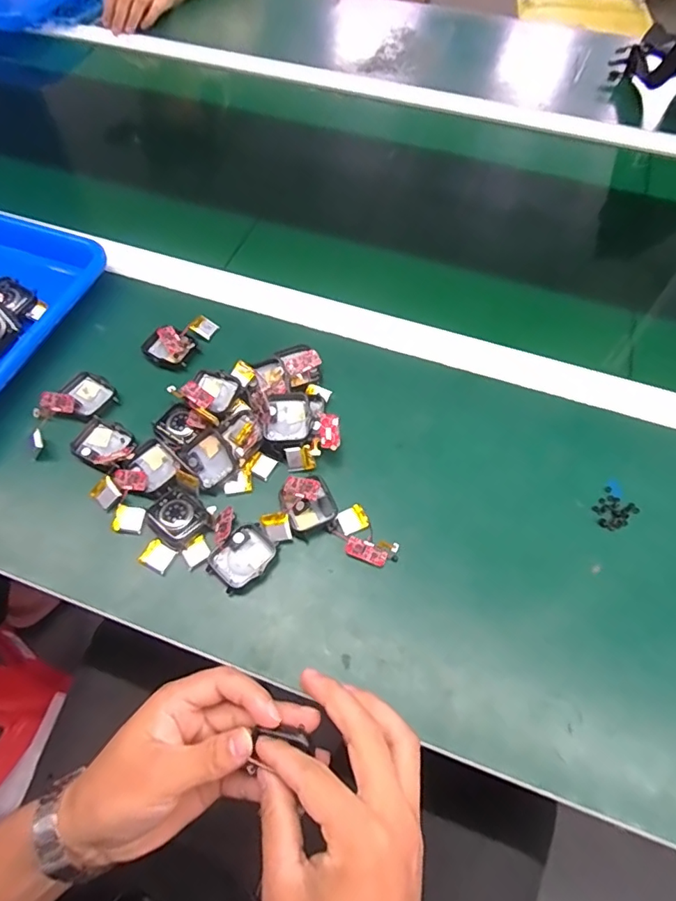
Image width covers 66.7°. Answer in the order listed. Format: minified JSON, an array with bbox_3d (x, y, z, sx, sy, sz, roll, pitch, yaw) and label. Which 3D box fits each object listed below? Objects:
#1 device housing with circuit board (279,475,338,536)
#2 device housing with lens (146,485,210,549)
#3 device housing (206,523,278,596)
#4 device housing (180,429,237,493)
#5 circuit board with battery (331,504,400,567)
[{"bbox_3d":[-0.022,0.038,0.387,0.038,0.022,0.039,-26,64,-14],"label":"device housing with circuit board"},{"bbox_3d":[-0.122,0.049,0.389,0.043,0.010,0.036,39,67,19],"label":"device housing with lens"},{"bbox_3d":[-0.069,0.077,0.372,0.035,0.009,0.046,37,67,18],"label":"device housing"},{"bbox_3d":[-0.101,0.008,0.408,0.036,0.012,0.043,-35,85,-1],"label":"device housing"},{"bbox_3d":[0.020,0.066,0.383,0.031,0.007,0.050,-37,67,-19],"label":"circuit board with battery"}]

